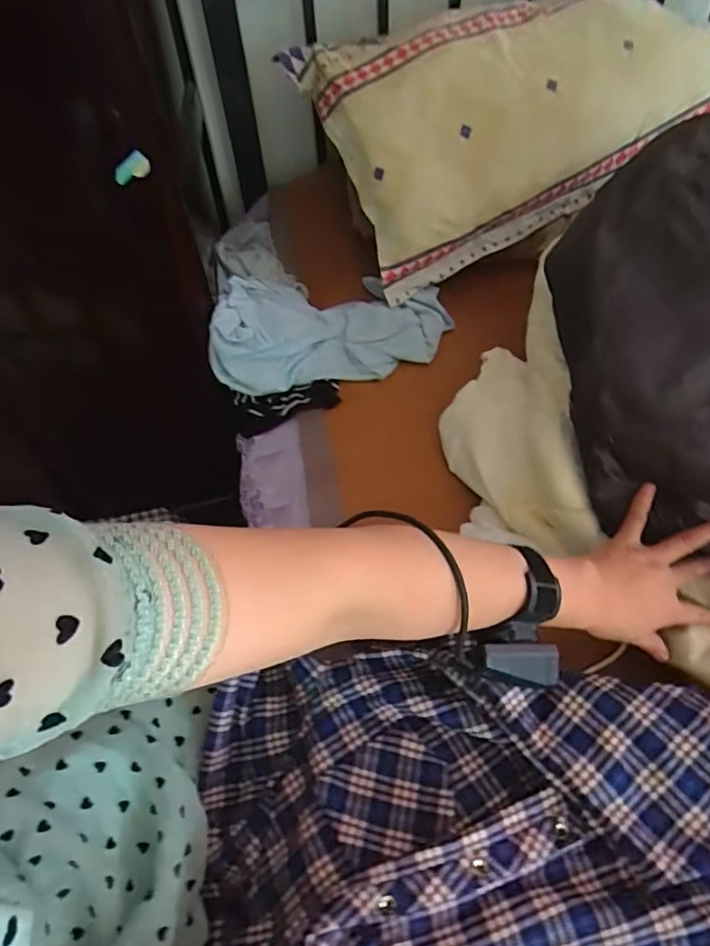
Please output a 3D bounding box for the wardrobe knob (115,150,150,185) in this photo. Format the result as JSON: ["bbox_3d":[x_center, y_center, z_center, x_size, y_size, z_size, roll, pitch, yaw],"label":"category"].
[{"bbox_3d":[-0.244,-0.330,0.600,0.052,0.023,0.013,-7,47,35],"label":"wardrobe knob"}]

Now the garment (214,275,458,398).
[{"bbox_3d":[-0.037,-0.230,0.843,0.351,0.083,0.191,-4,53,0],"label":"garment"}]

